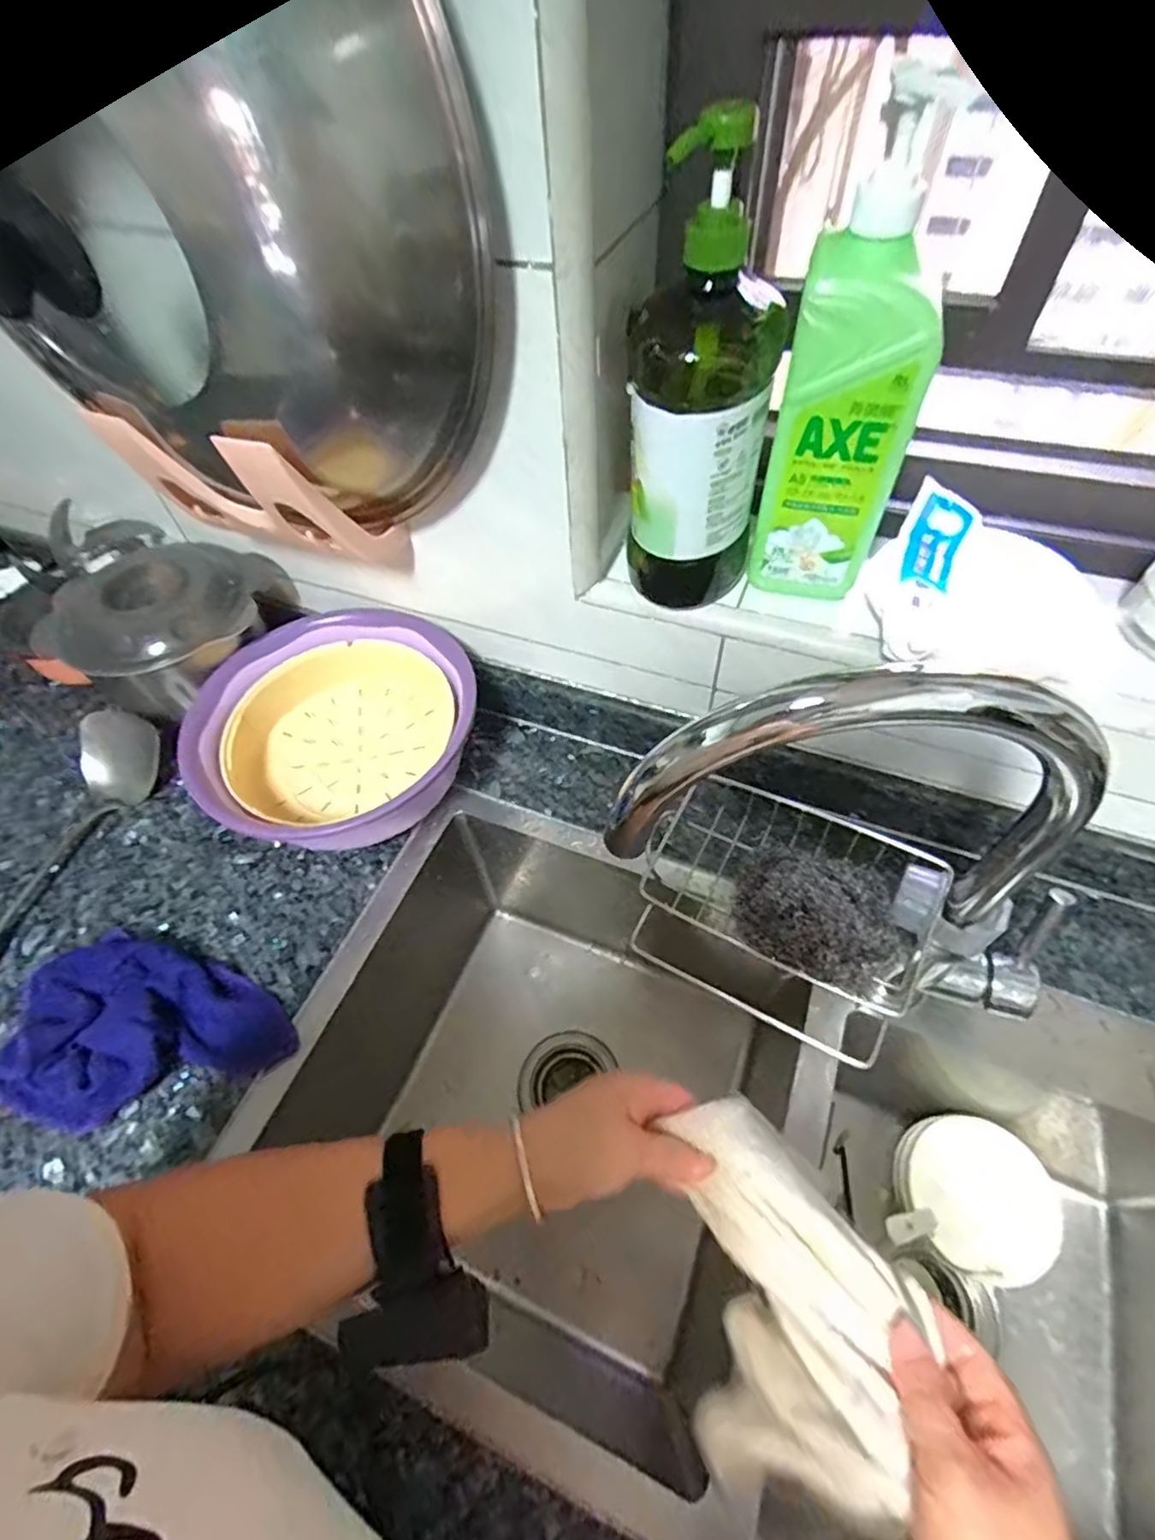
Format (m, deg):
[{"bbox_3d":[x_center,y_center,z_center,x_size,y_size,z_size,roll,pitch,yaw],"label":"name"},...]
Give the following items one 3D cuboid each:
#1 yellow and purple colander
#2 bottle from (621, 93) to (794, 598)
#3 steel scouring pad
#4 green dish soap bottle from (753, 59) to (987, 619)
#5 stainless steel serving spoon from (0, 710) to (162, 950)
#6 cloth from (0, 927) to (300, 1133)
[{"bbox_3d":[-0.226,-0.031,0.634,0.255,0.104,0.253,-2,57,3],"label":"yellow and purple colander"},{"bbox_3d":[0.083,-0.231,0.421,0.092,0.271,0.080,8,58,9],"label":"bottle"},{"bbox_3d":[0.160,0.089,0.413,0.103,0.036,0.086,22,61,17],"label":"steel scouring pad"},{"bbox_3d":[0.174,-0.235,0.411,0.079,0.269,0.058,16,59,13],"label":"green dish soap bottle"},{"bbox_3d":[-0.530,0.093,0.596,0.103,0.056,0.348,21,61,16],"label":"stainless steel serving spoon"},{"bbox_3d":[-0.350,0.214,0.510,0.214,0.045,0.140,13,59,12],"label":"cloth"}]

